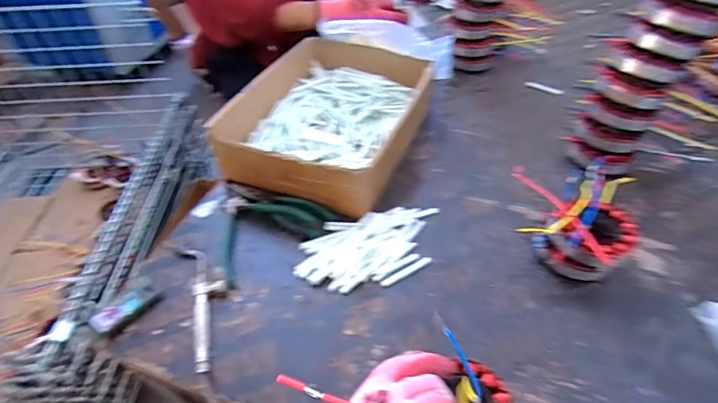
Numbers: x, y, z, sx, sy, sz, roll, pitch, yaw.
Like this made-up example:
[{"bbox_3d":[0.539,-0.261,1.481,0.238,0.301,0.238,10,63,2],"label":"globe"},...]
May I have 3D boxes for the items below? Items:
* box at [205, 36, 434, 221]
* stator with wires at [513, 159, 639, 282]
[{"bbox_3d":[-0.022,-0.144,0.662,0.234,0.087,0.368,17,48,18],"label":"box"},{"bbox_3d":[0.262,0.013,0.515,0.134,0.067,0.197,14,47,16],"label":"stator with wires"}]

